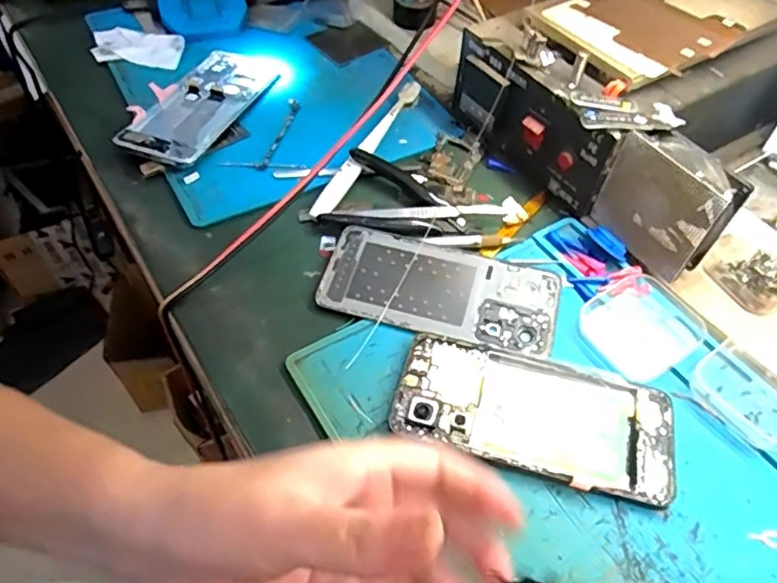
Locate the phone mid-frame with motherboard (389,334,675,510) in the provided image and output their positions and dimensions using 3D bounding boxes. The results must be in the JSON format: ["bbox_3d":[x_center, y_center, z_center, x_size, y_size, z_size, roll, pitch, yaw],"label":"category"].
[{"bbox_3d":[0.085,0.071,0.348,0.158,0.007,0.074,15,53,10],"label":"phone mid-frame with motherboard"}]

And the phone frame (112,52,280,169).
[{"bbox_3d":[-0.161,-0.167,0.524,0.072,0.014,0.165,18,53,12],"label":"phone frame"}]

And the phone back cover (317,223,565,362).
[{"bbox_3d":[0.035,-0.002,0.405,0.158,0.007,0.072,13,53,8],"label":"phone back cover"}]

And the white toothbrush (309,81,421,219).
[{"bbox_3d":[-0.016,-0.123,0.494,0.015,0.022,0.179,22,54,15],"label":"white toothbrush"}]

